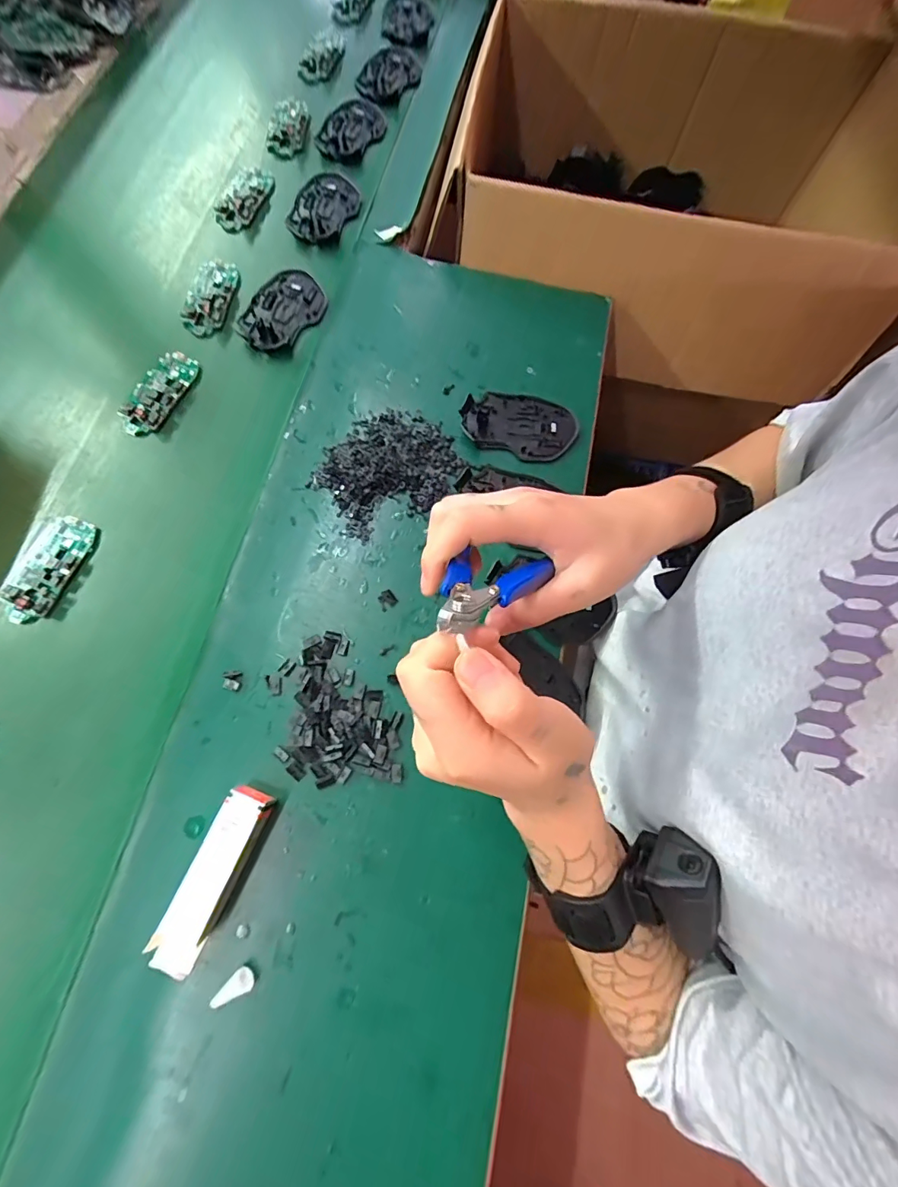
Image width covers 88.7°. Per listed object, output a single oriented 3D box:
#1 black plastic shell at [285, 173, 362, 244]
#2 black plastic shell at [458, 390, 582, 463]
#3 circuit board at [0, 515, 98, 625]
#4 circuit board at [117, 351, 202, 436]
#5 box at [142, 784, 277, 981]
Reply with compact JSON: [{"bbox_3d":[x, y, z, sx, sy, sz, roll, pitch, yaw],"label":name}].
[{"bbox_3d":[-0.148,-0.458,0.545,0.069,0.010,0.107,23,73,5],"label":"black plastic shell"},{"bbox_3d":[0.071,-0.170,0.459,0.114,0.011,0.074,2,72,-2],"label":"black plastic shell"},{"bbox_3d":[-0.352,-0.022,0.402,0.051,0.016,0.097,14,72,2],"label":"circuit board"},{"bbox_3d":[-0.289,-0.199,0.460,0.043,0.016,0.098,20,72,4],"label":"circuit board"},{"bbox_3d":[-0.165,0.199,0.321,0.031,0.032,0.120,25,73,5],"label":"box"}]

